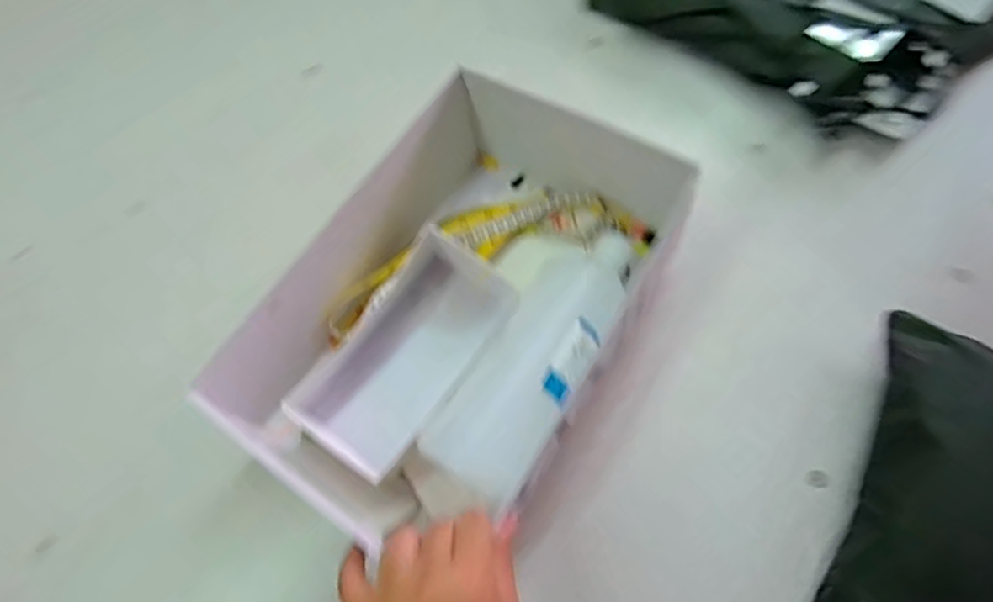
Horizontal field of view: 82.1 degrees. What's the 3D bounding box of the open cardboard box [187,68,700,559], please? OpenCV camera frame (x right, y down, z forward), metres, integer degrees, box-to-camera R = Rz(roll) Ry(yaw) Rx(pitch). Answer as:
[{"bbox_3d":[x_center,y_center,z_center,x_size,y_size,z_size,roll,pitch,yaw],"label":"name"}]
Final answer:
[{"bbox_3d":[-0.029,0.009,0.477,0.237,0.112,0.342,33,74,13],"label":"open cardboard box"}]

